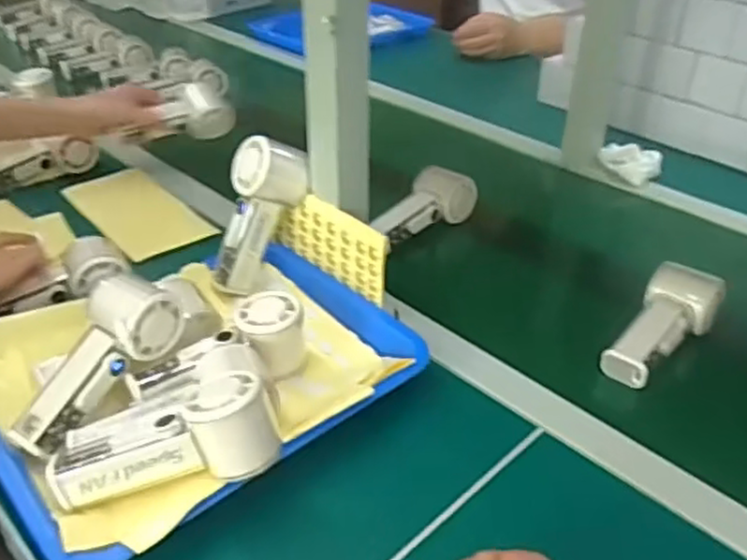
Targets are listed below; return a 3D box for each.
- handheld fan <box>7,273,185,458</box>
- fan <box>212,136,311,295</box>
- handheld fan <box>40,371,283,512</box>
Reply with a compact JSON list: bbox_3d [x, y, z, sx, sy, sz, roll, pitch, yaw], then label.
[{"bbox_3d":[-0.220,0.064,0.563,0.057,0.063,0.154,24,68,30],"label":"handheld fan"},{"bbox_3d":[-0.115,-0.060,0.707,0.057,0.160,0.051,3,24,-47],"label":"fan"},{"bbox_3d":[-0.147,0.111,0.515,0.158,0.071,0.070,-16,35,2],"label":"handheld fan"}]

